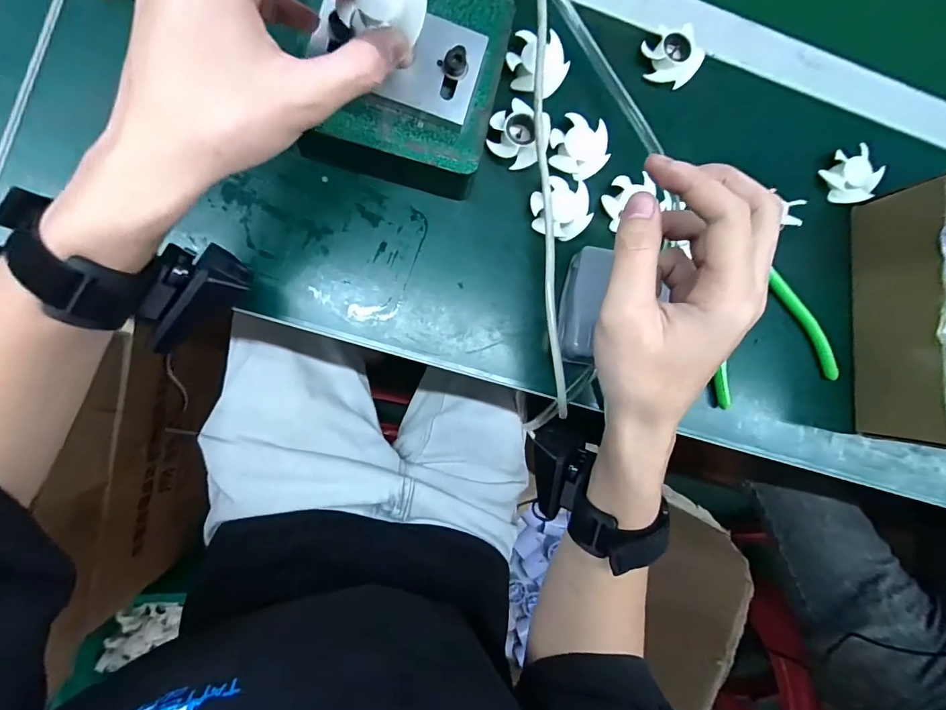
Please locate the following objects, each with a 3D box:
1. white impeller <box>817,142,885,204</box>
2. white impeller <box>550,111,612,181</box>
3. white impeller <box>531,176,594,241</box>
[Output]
[{"bbox_3d":[0.310,-0.146,0.362,0.043,0.014,0.043,0,89,-8],"label":"white impeller"},{"bbox_3d":[0.079,-0.154,0.330,0.043,0.010,0.043,0,89,-8],"label":"white impeller"},{"bbox_3d":[0.065,-0.108,0.331,0.041,0.016,0.046,-8,90,-8],"label":"white impeller"}]

